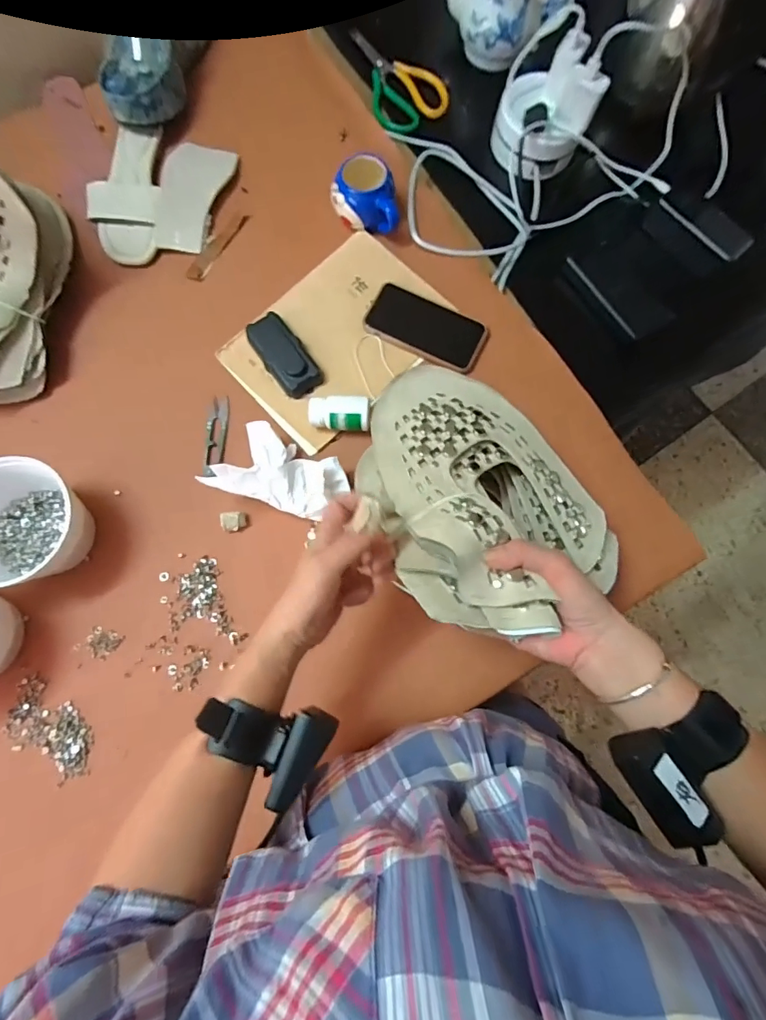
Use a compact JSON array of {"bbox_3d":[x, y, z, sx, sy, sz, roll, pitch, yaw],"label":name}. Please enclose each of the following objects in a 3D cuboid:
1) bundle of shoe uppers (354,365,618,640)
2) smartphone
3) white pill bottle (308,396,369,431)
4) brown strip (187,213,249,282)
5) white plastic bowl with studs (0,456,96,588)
[{"bbox_3d":[0.086,-0.027,0.427,0.198,0.118,0.261,-28,78,-6],"label":"bundle of shoe uppers"},{"bbox_3d":[0.053,-0.228,0.586,0.144,0.012,0.079,28,79,7],"label":"smartphone"},{"bbox_3d":[-0.049,-0.109,0.545,0.069,0.037,0.041,-1,77,0],"label":"white pill bottle"},{"bbox_3d":[-0.217,-0.346,0.618,0.020,0.006,0.116,28,79,7],"label":"brown strip"},{"bbox_3d":[-0.368,0.016,0.490,0.119,0.080,0.125,0,77,1],"label":"white plastic bowl with studs"}]

